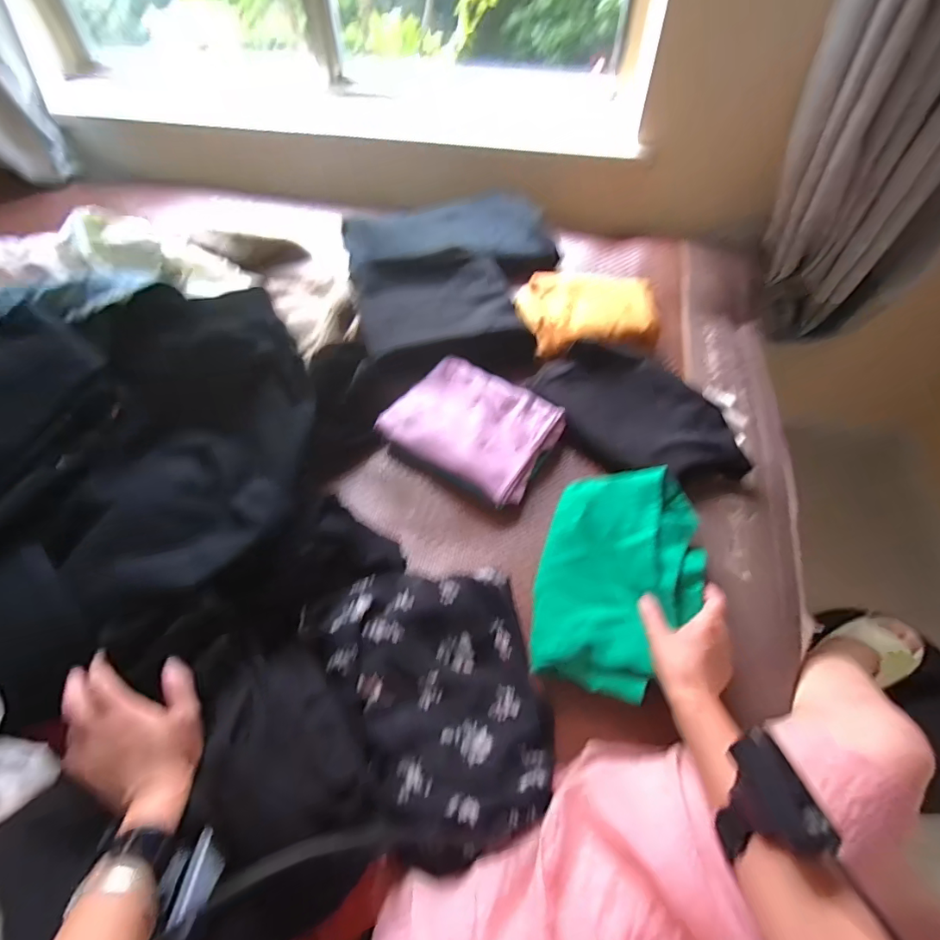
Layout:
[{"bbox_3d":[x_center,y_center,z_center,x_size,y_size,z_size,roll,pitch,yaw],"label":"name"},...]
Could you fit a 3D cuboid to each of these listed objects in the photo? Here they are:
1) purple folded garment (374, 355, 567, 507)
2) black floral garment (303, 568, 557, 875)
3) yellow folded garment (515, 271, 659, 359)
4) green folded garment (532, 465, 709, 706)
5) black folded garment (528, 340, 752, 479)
[{"bbox_3d":[0.003,-0.065,0.681,0.217,0.032,0.167,27,60,18],"label":"purple folded garment"},{"bbox_3d":[-0.022,0.205,0.484,0.201,0.066,0.273,-27,59,-17],"label":"black floral garment"},{"bbox_3d":[0.194,-0.252,0.777,0.224,0.044,0.167,-1,55,0],"label":"yellow folded garment"},{"bbox_3d":[0.171,0.114,0.548,0.172,0.055,0.255,16,57,12],"label":"green folded garment"},{"bbox_3d":[0.239,-0.075,0.690,0.301,0.069,0.176,36,63,23],"label":"black folded garment"}]

